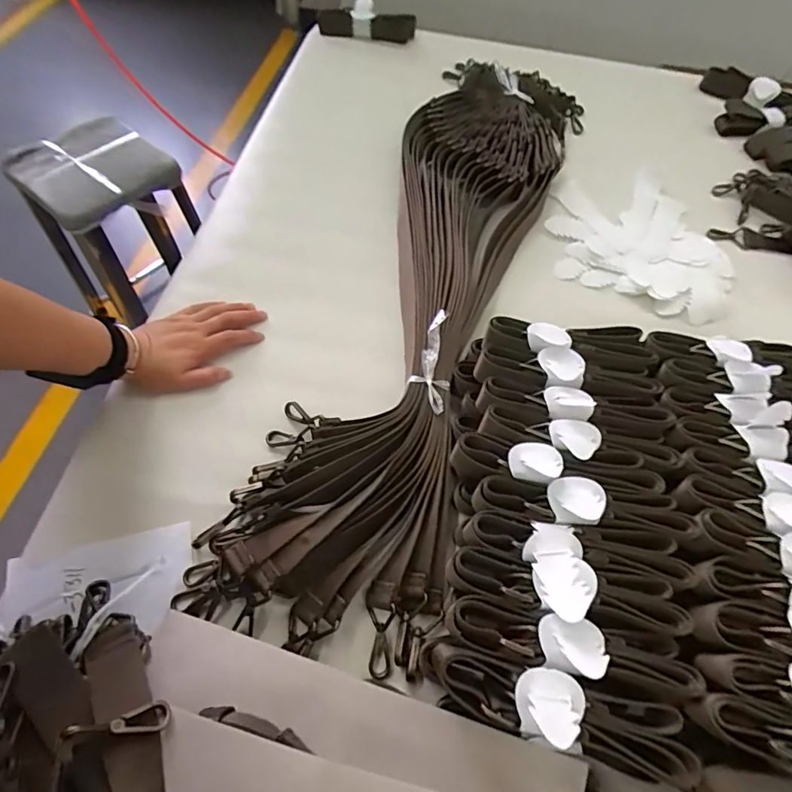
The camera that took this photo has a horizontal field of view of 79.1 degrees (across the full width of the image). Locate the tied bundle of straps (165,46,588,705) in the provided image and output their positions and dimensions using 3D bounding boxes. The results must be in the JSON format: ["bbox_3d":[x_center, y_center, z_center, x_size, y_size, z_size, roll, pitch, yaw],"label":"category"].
[{"bbox_3d":[0.059,-0.178,0.643,0.247,0.056,0.960,19,61,7],"label":"tied bundle of straps"}]

